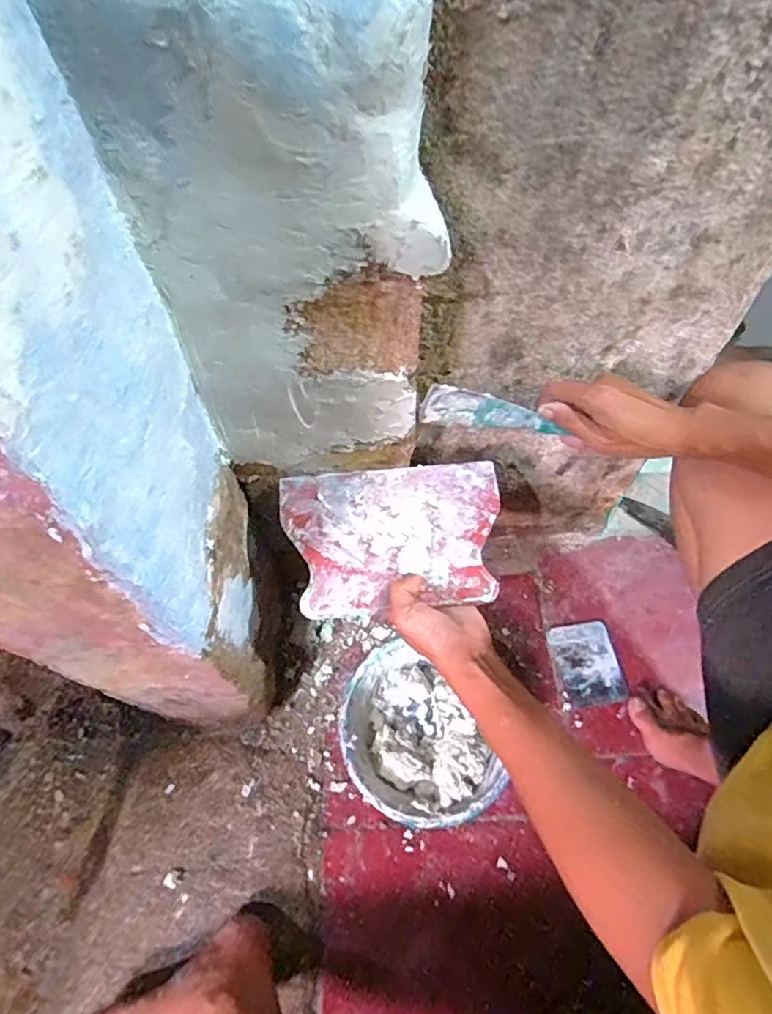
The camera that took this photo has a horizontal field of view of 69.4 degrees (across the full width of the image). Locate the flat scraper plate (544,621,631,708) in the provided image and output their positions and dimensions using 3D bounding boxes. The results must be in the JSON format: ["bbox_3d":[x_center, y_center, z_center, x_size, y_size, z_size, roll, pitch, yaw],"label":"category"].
[{"bbox_3d":[0.261,0.202,0.723,0.081,0.009,0.104,-8,59,-4],"label":"flat scraper plate"}]

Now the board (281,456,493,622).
[{"bbox_3d":[0.008,0.026,0.529,0.203,0.008,0.140,-6,67,-2],"label":"board"}]

